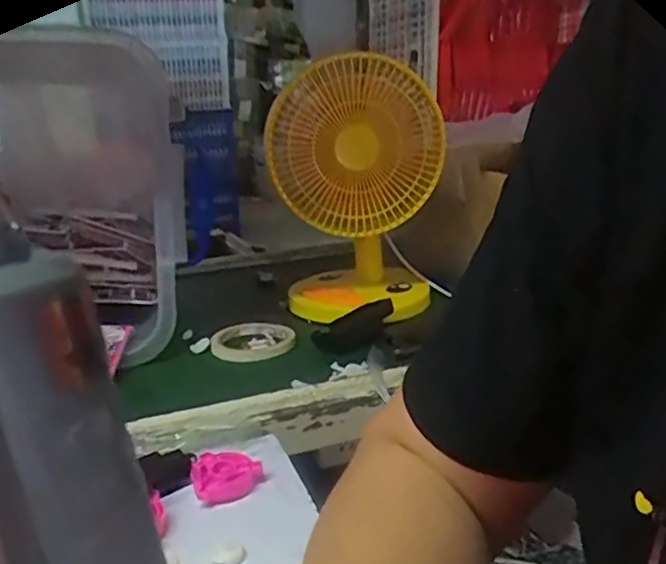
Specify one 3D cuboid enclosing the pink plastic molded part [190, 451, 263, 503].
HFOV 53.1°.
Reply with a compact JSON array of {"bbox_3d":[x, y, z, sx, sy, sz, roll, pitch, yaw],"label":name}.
[{"bbox_3d":[-0.083,0.151,0.525,0.054,0.013,0.047,-4,17,-7],"label":"pink plastic molded part"}]

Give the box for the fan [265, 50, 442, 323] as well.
[{"bbox_3d":[0.027,-0.122,0.881,0.211,0.308,0.152,-3,17,-3],"label":"fan"}]

